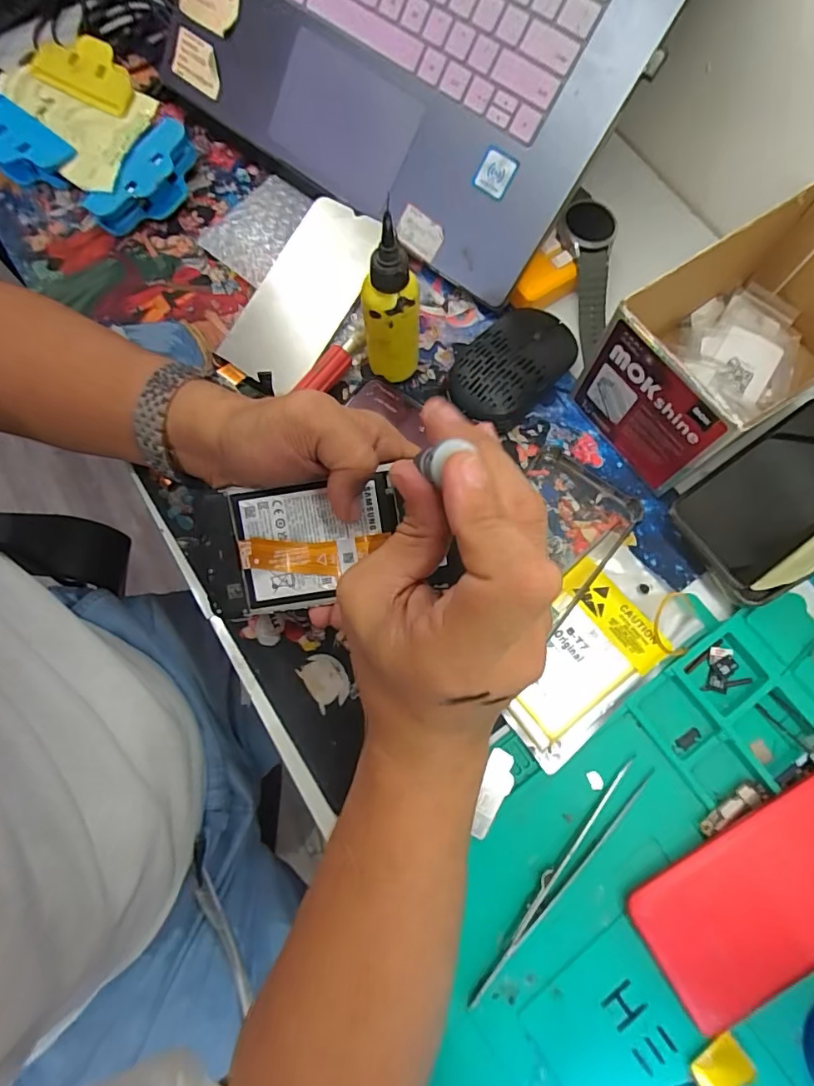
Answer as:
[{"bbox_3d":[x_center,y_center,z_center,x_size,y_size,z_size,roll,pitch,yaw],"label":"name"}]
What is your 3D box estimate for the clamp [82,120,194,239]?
[{"bbox_3d":[-0.208,-0.289,0.413,0.055,0.030,0.098,42,79,11],"label":"clamp"}]

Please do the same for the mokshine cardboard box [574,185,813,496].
[{"bbox_3d":[0.217,-0.134,0.323,0.188,0.076,0.094,-32,78,-7],"label":"mokshine cardboard box"}]

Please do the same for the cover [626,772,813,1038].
[{"bbox_3d":[0.205,0.186,0.277,0.161,0.009,0.075,-32,77,-2],"label":"cover"}]

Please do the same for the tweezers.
[{"bbox_3d":[0.087,0.186,0.285,0.018,0.014,0.153,43,80,10],"label":"tweezers"}]

